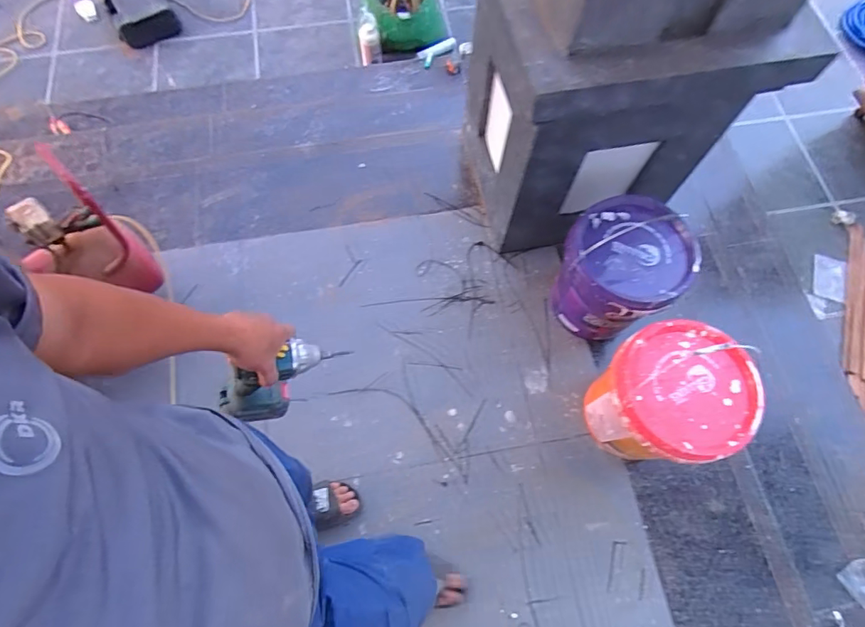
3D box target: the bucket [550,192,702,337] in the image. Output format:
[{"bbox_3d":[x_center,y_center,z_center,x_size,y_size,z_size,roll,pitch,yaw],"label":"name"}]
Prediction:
[{"bbox_3d":[0.486,-0.099,1.317,0.289,0.360,0.278,0,70,0],"label":"bucket"}]

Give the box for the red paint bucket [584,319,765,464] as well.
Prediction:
[{"bbox_3d":[0.557,0.219,1.201,0.291,0.325,0.293,0,70,0],"label":"red paint bucket"}]

